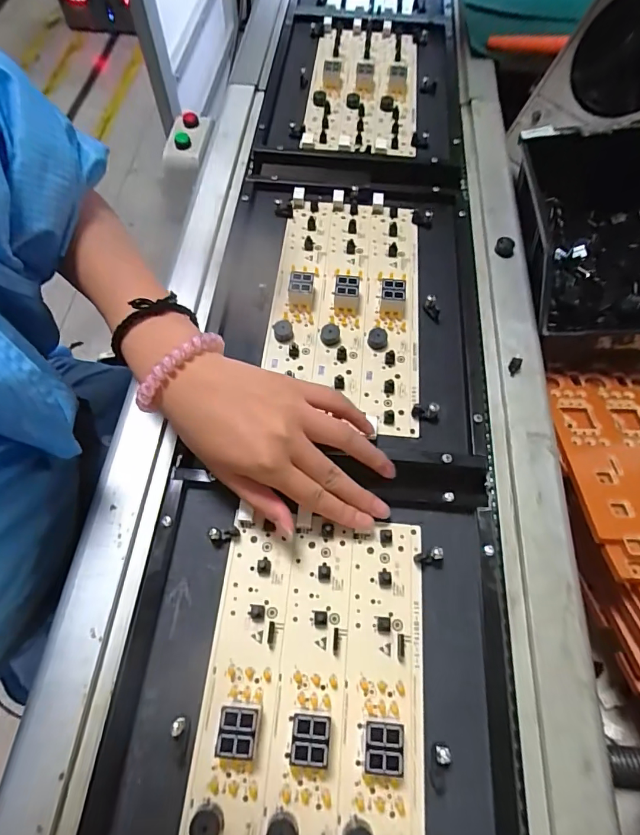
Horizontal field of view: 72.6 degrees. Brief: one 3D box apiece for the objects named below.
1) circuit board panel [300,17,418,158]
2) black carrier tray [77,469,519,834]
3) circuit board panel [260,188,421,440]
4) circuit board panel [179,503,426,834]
[{"bbox_3d":[0.055,-0.412,0.546,0.130,0.034,0.271,6,64,2],"label":"circuit board panel"},{"bbox_3d":[-0.007,0.185,0.251,0.233,0.026,0.301,4,63,1],"label":"black carrier tray"},{"bbox_3d":[0.024,-0.113,0.392,0.131,0.023,0.253,6,64,2],"label":"circuit board panel"},{"bbox_3d":[-0.005,0.185,0.247,0.128,0.020,0.252,5,63,1],"label":"circuit board panel"}]

